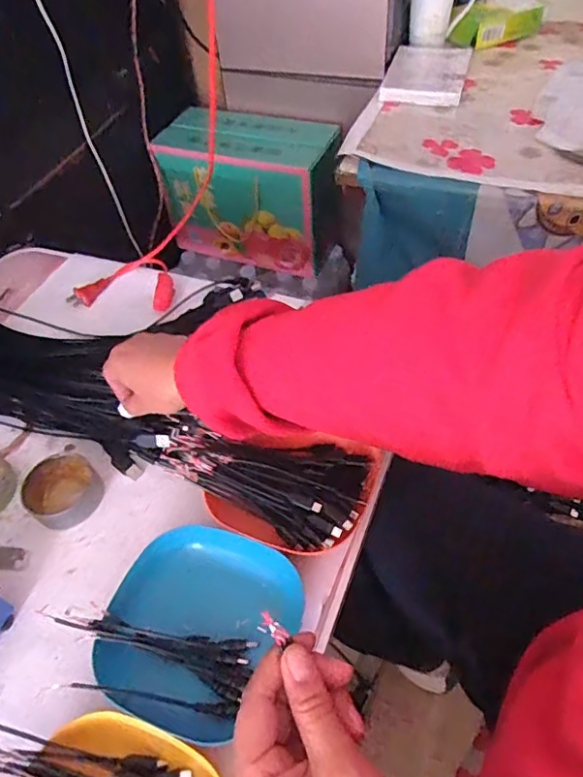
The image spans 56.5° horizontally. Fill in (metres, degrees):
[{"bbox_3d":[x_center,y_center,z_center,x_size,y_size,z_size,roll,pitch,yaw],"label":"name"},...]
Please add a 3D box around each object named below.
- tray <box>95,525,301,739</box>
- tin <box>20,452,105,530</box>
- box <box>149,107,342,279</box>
[{"bbox_3d":[-0.069,0.178,0.408,0.129,0.035,0.133,18,55,17],"label":"tray"},{"bbox_3d":[-0.208,0.093,0.495,0.062,0.022,0.062,-2,52,3],"label":"tin"},{"bbox_3d":[-0.067,-0.397,1.097,0.337,0.242,0.170,13,54,14],"label":"box"}]

